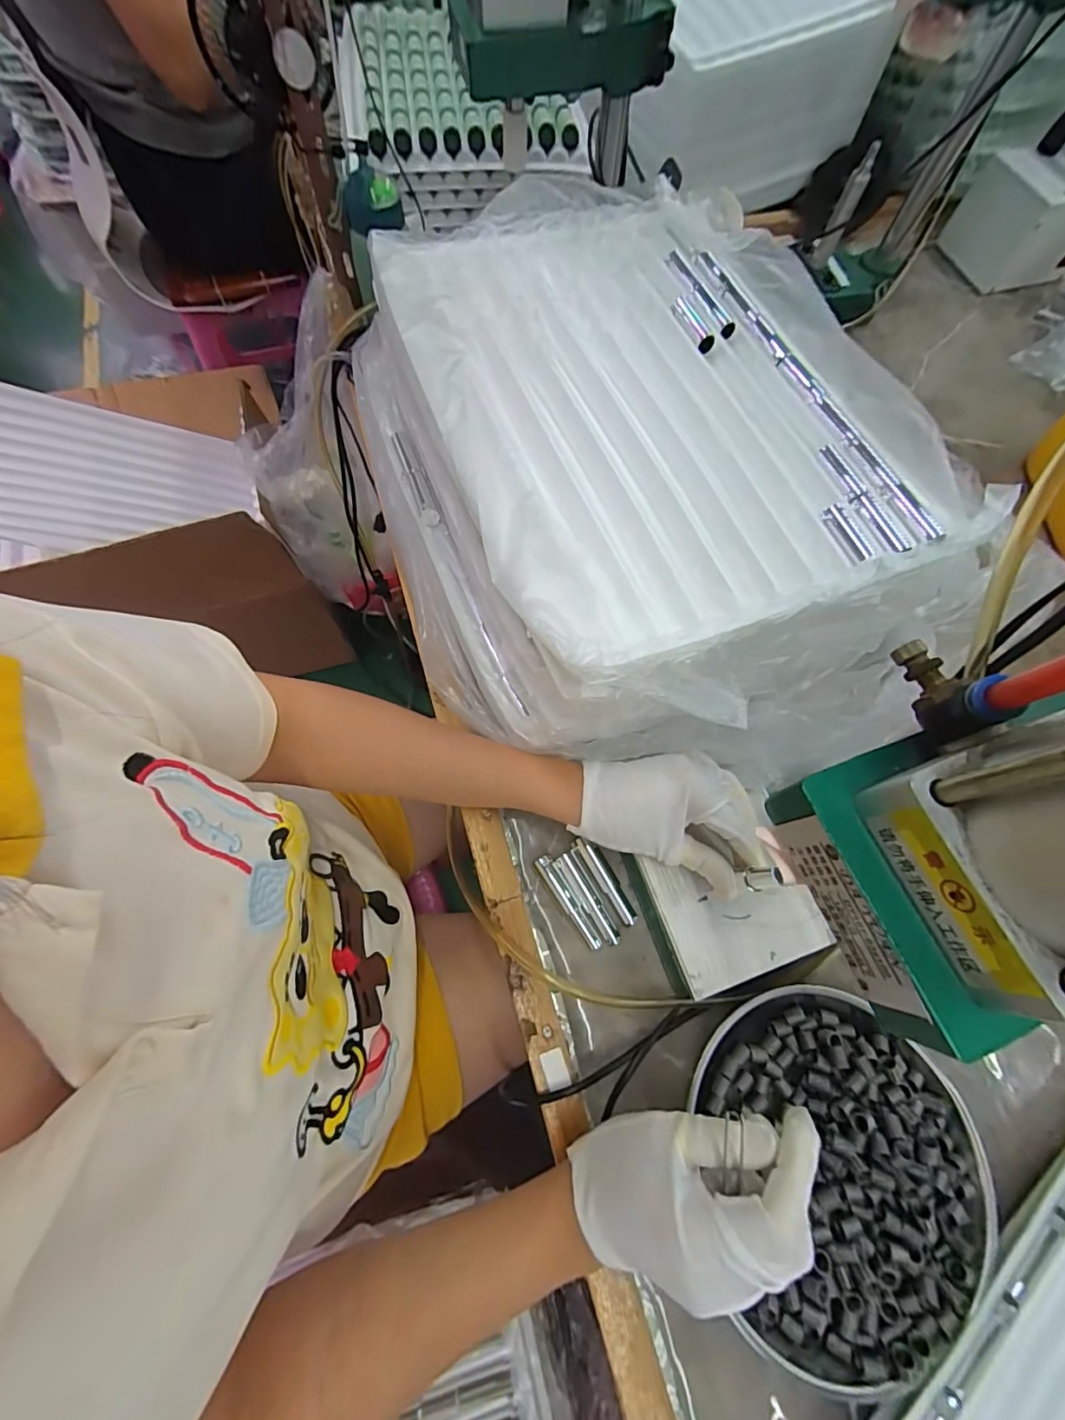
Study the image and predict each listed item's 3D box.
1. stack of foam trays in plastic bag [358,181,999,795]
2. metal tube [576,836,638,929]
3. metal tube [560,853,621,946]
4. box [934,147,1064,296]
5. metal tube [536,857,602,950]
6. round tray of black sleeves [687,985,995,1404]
[{"bbox_3d":[0.077,-0.210,0.405,0.391,0.140,0.474,-13,70,-7],"label":"stack of foam trays in plastic bag"},{"bbox_3d":[0.061,0.141,0.407,0.016,0.010,0.076,-28,73,-12],"label":"metal tube"},{"bbox_3d":[0.046,0.153,0.399,0.012,0.013,0.078,-30,73,-13],"label":"metal tube"},{"bbox_3d":[0.693,-0.684,0.691,0.152,0.109,0.129,-12,70,-7],"label":"box"},{"bbox_3d":[0.028,0.155,0.398,0.013,0.014,0.080,-31,74,-13],"label":"metal tube"},{"bbox_3d":[0.201,0.309,0.330,0.190,0.028,0.202,1,69,-2],"label":"round tray of black sleeves"}]

